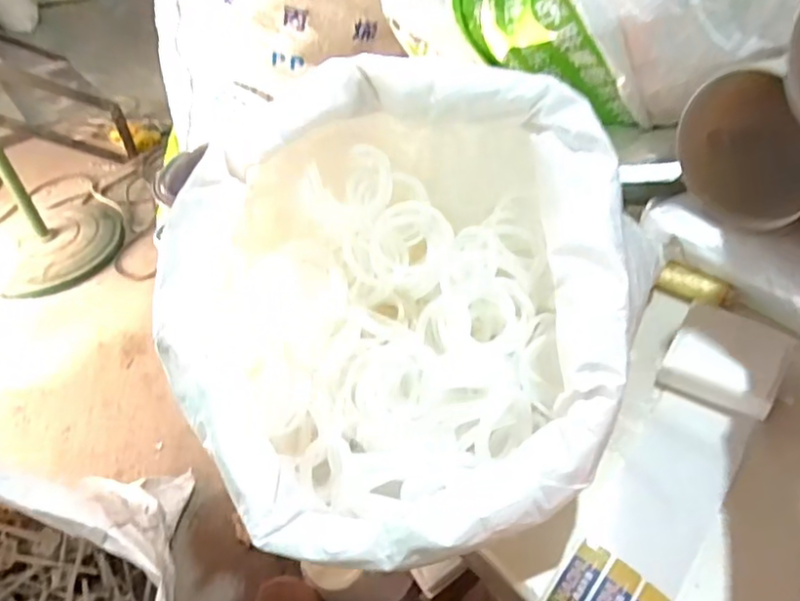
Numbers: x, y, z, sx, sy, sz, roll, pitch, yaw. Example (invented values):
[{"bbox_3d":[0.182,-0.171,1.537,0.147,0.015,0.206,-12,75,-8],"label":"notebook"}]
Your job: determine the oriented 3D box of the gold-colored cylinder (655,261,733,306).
[{"bbox_3d":[0.304,-0.014,0.646,0.069,0.022,0.029,27,52,30],"label":"gold-colored cylinder"}]

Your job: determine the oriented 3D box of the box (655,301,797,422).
[{"bbox_3d":[0.297,0.053,0.569,0.090,0.030,0.095,24,51,28],"label":"box"}]

